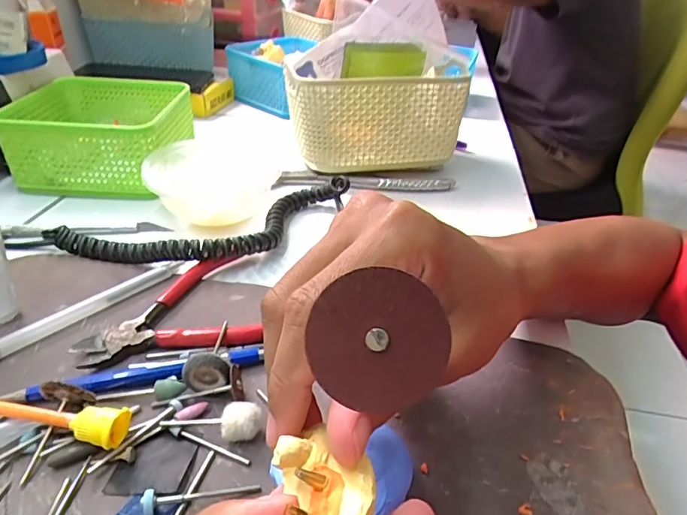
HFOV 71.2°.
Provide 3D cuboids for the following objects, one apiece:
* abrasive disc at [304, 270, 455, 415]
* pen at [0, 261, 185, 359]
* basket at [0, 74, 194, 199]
[{"bbox_3d":[0.008,0.018,0.108,0.029,0.029,0.004,21,-4,4],"label":"abrasive disc"},{"bbox_3d":[-0.153,0.030,0.286,0.010,0.010,0.121,28,42,30],"label":"pen"},{"bbox_3d":[-0.215,-0.115,0.444,0.128,0.065,0.130,3,35,-2],"label":"basket"}]

